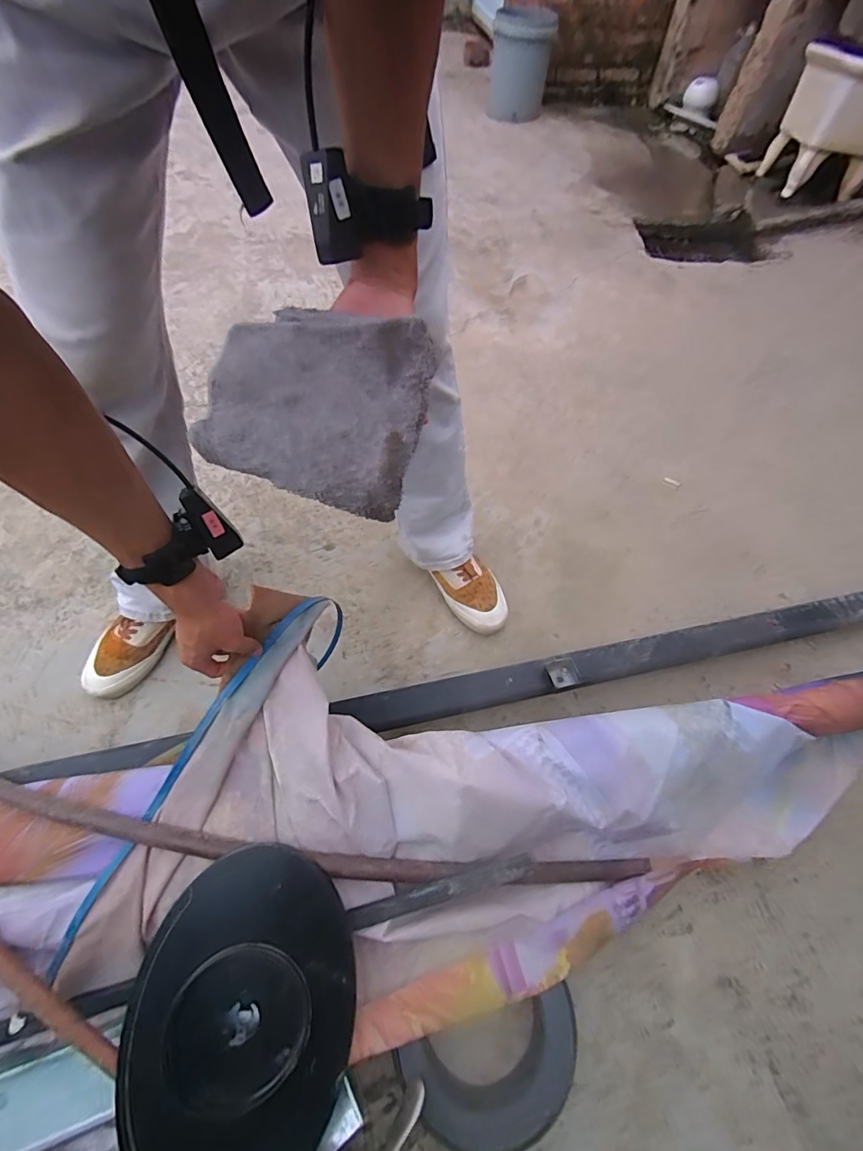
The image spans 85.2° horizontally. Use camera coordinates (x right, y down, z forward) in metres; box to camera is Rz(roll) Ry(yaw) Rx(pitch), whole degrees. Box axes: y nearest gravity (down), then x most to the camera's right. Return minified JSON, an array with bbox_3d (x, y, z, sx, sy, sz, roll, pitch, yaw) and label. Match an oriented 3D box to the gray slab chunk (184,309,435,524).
[{"bbox_3d":[-0.102,-0.149,0.397,0.186,0.034,0.155,18,84,6],"label":"gray slab chunk"}]

